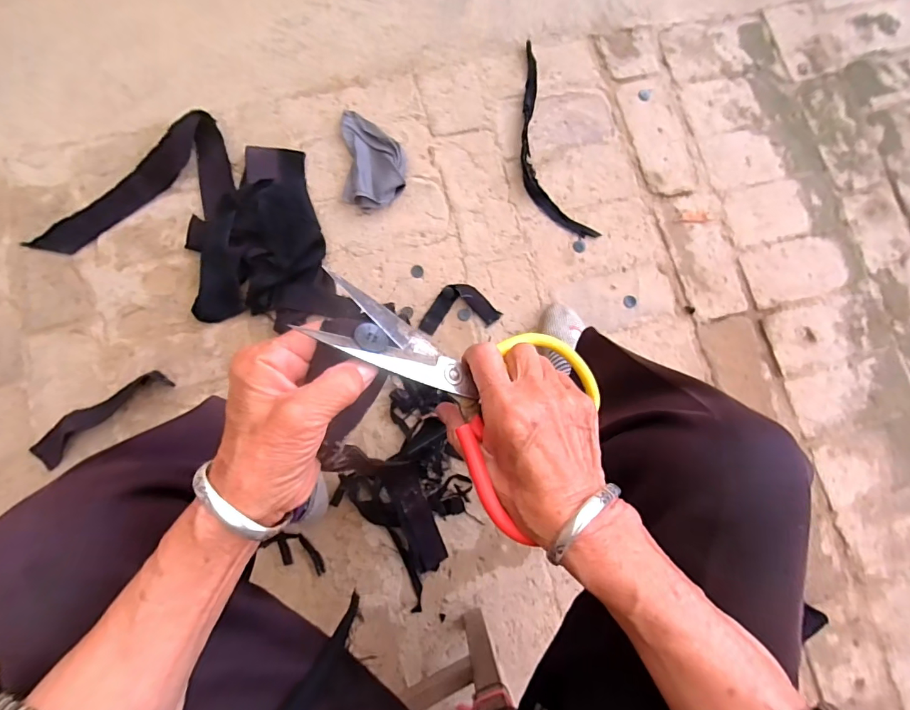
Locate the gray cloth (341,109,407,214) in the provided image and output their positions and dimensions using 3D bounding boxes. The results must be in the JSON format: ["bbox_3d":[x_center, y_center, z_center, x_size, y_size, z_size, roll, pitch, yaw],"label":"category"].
[{"bbox_3d":[-0.143,-0.346,0.780,0.107,0.034,0.182,-3,81,-3],"label":"gray cloth"}]

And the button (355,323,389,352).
[{"bbox_3d":[-0.049,-0.010,0.263,0.021,0.004,0.019,20,54,-19],"label":"button"}]

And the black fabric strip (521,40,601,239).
[{"bbox_3d":[0.155,-0.384,0.806,0.099,0.023,0.383,-17,83,-5],"label":"black fabric strip"}]

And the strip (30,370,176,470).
[{"bbox_3d":[-0.563,0.093,0.706,0.221,0.020,0.059,-37,85,-8],"label":"strip"}]

